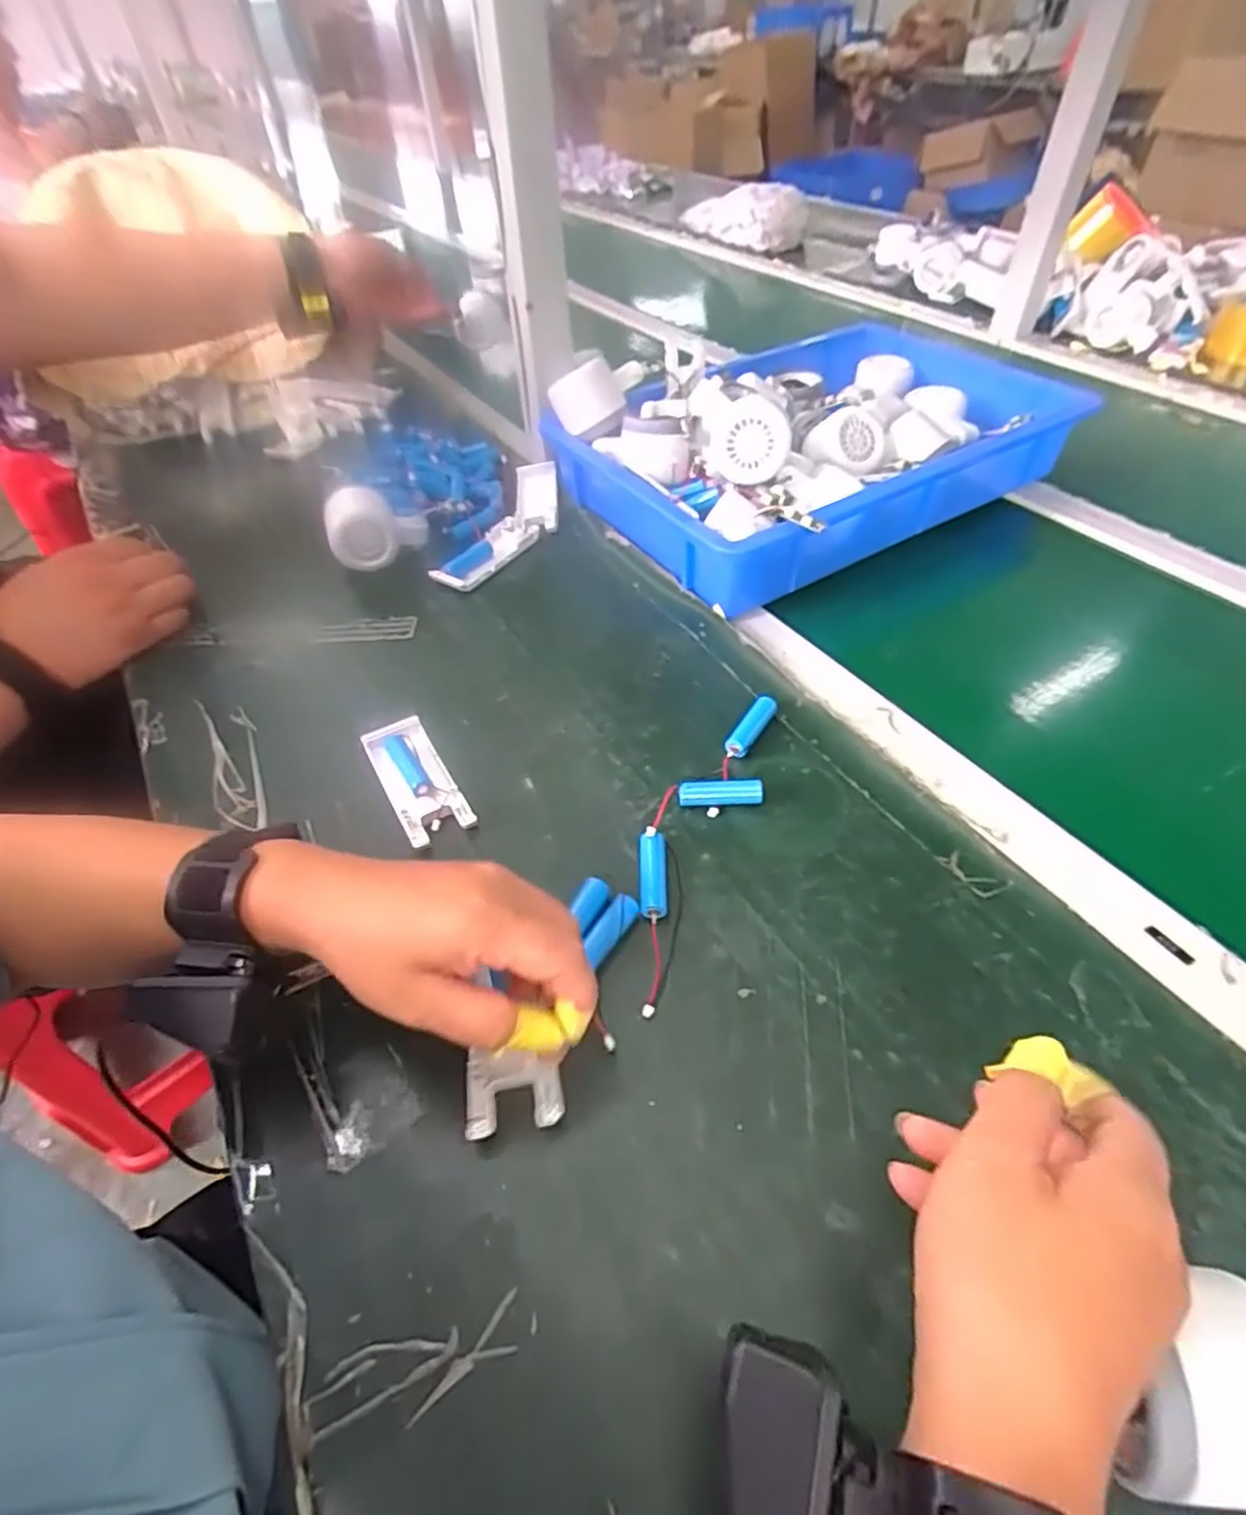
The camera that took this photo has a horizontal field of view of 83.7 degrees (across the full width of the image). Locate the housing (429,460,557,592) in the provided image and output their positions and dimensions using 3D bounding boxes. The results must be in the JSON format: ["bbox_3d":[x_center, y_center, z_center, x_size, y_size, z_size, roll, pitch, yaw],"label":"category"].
[{"bbox_3d":[-0.099,-0.208,0.633,0.057,0.039,0.184,15,51,16],"label":"housing"}]

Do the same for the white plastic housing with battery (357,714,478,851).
[{"bbox_3d":[-0.131,0.015,0.442,0.040,0.021,0.102,-26,52,-19],"label":"white plastic housing with battery"}]

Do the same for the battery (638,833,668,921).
[{"bbox_3d":[0.016,0.065,0.386,0.015,0.016,0.047,-1,48,2],"label":"battery"}]

